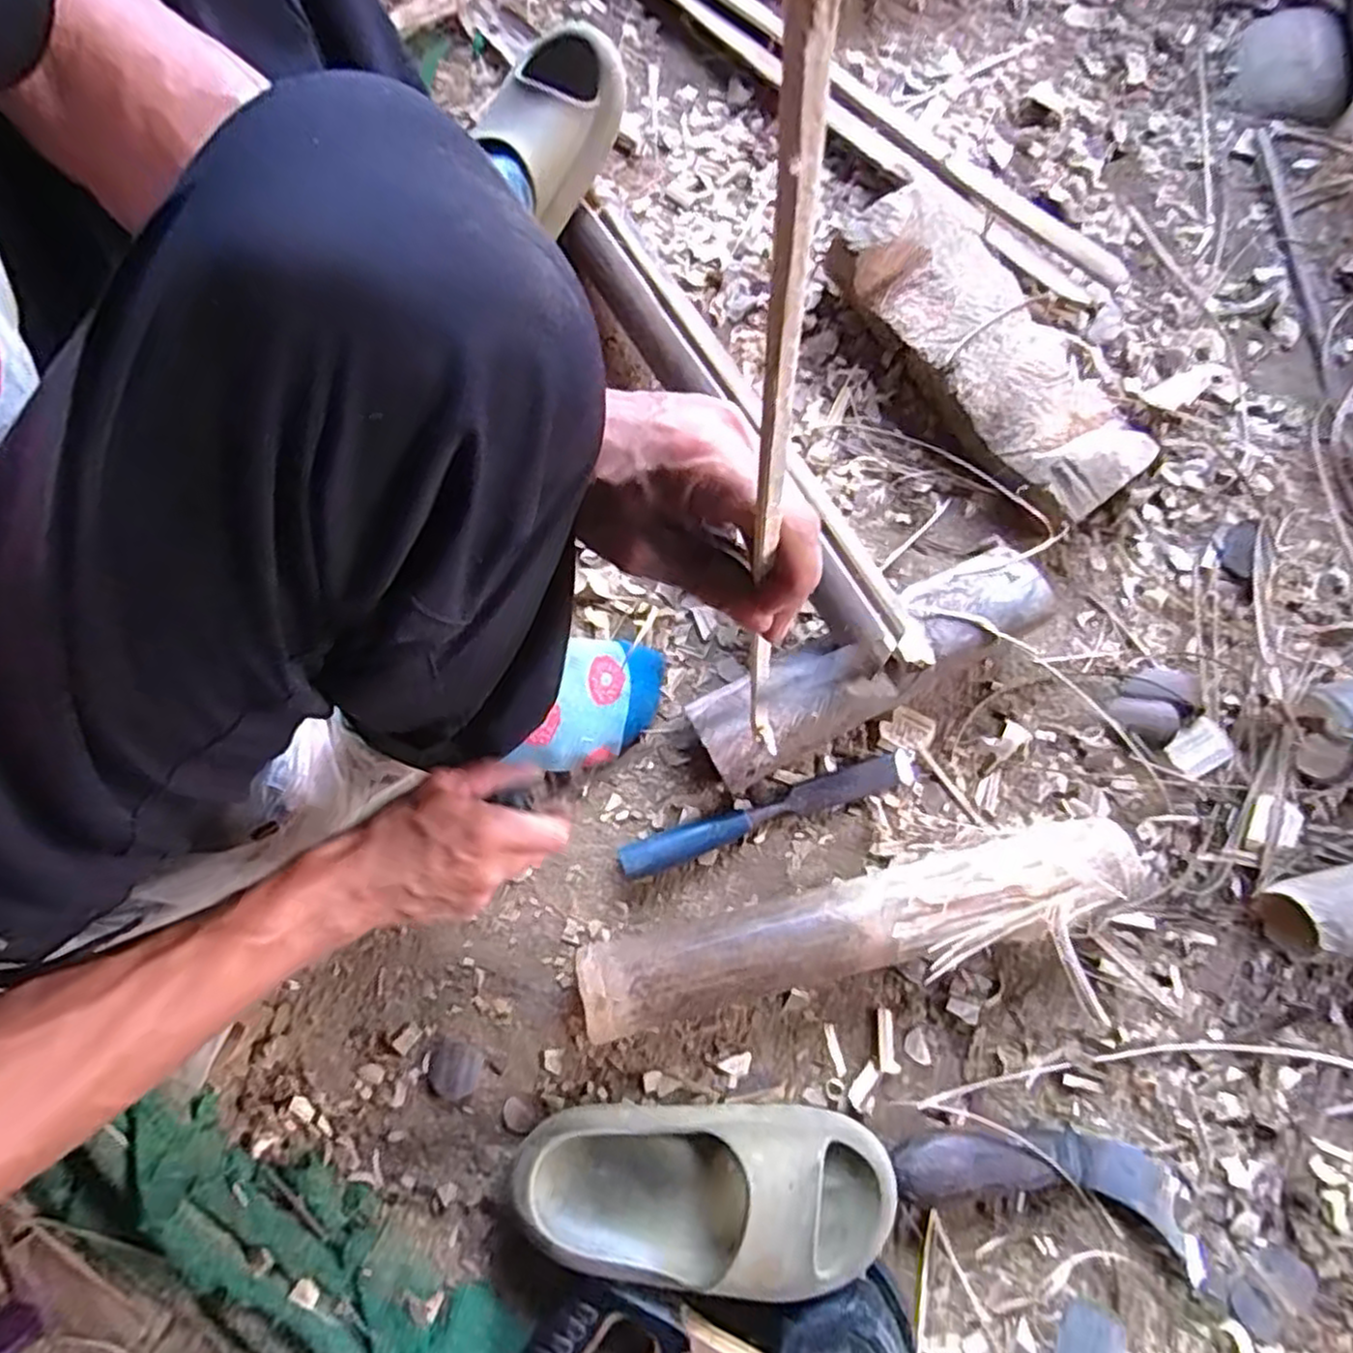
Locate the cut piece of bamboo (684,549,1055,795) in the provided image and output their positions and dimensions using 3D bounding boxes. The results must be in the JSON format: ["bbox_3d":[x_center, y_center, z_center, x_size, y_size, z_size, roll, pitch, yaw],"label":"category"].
[{"bbox_3d":[0.143,-0.008,0.569,0.274,0.069,0.078,-26,82,-5],"label":"cut piece of bamboo"}]

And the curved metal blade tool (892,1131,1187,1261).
[{"bbox_3d":[0.254,0.349,0.526,0.207,0.033,0.057,11,80,2],"label":"curved metal blade tool"}]

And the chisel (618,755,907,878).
[{"bbox_3d":[0.063,0.104,0.573,0.218,0.019,0.025,-19,80,-3],"label":"chisel"}]

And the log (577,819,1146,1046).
[{"bbox_3d":[0.126,0.175,0.541,0.382,0.068,0.063,-13,81,-3],"label":"log"}]

